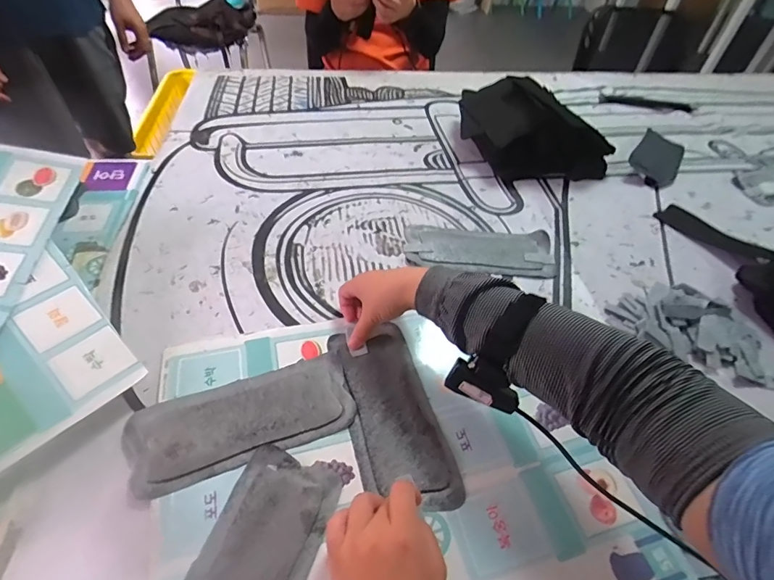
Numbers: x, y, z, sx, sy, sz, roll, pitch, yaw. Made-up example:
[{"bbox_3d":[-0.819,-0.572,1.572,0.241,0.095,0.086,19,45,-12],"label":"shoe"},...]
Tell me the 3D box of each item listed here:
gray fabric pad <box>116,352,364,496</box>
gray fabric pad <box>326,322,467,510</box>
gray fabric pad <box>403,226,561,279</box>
[{"bbox_3d":[-0.151,0.136,0.453,0.225,0.013,0.096,-16,51,-18],"label":"gray fabric pad"},{"bbox_3d":[0.003,0.137,0.483,0.101,0.009,0.225,-14,52,-17],"label":"gray fabric pad"},{"bbox_3d":[0.147,-0.071,0.676,0.231,0.013,0.110,6,47,1],"label":"gray fabric pad"}]

